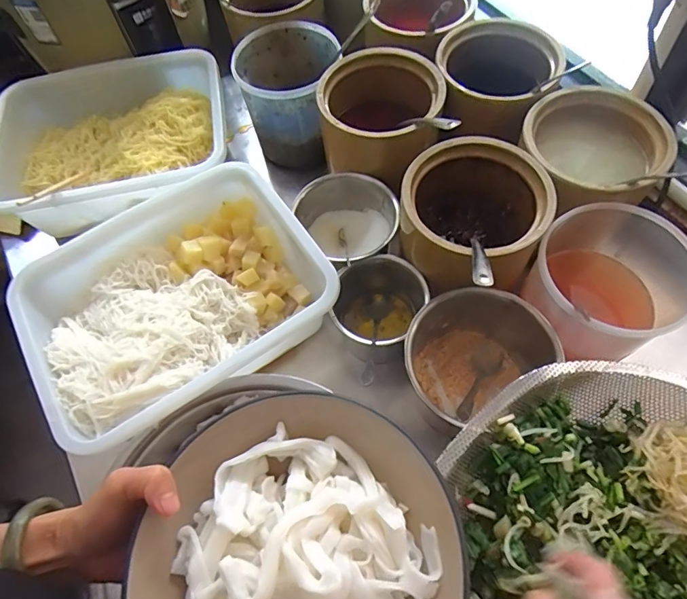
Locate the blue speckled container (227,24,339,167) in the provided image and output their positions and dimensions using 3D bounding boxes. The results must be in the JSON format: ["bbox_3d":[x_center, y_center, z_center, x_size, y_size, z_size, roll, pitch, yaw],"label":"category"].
[{"bbox_3d":[-0.081,-0.315,0.716,0.150,0.153,0.161,-1,62,3],"label":"blue speckled container"}]

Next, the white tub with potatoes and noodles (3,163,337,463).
[{"bbox_3d":[-0.198,0.002,0.567,0.333,0.097,0.272,-31,65,-12],"label":"white tub with potatoes and noodles"}]

